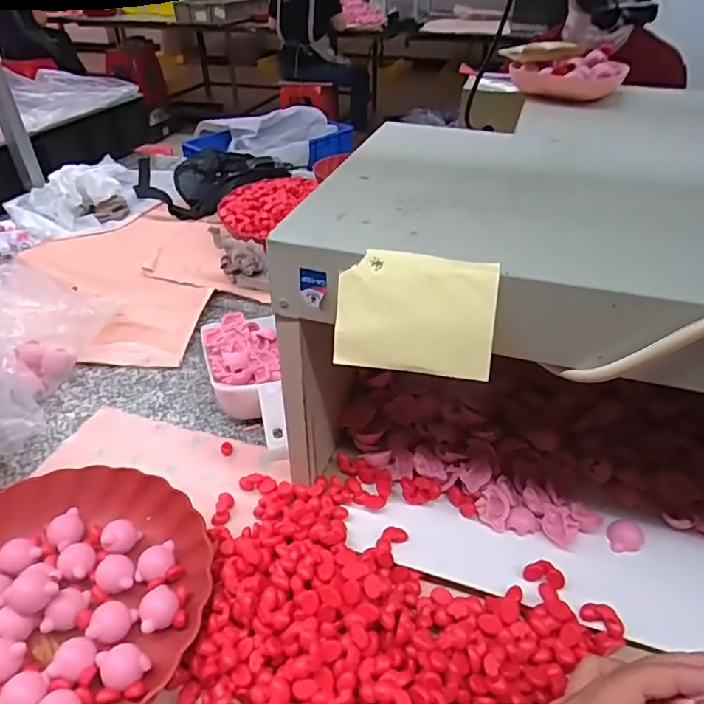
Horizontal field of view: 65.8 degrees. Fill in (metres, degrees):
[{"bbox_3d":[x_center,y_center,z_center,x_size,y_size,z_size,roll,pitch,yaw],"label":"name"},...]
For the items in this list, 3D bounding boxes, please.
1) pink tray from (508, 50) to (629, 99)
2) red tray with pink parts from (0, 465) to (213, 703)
[{"bbox_3d":[0.291,-0.373,0.726,0.149,0.045,0.107,-6,38,-8],"label":"pink tray"},{"bbox_3d":[-0.237,0.194,0.426,0.238,0.048,0.220,-18,41,-22],"label":"red tray with pink parts"}]

